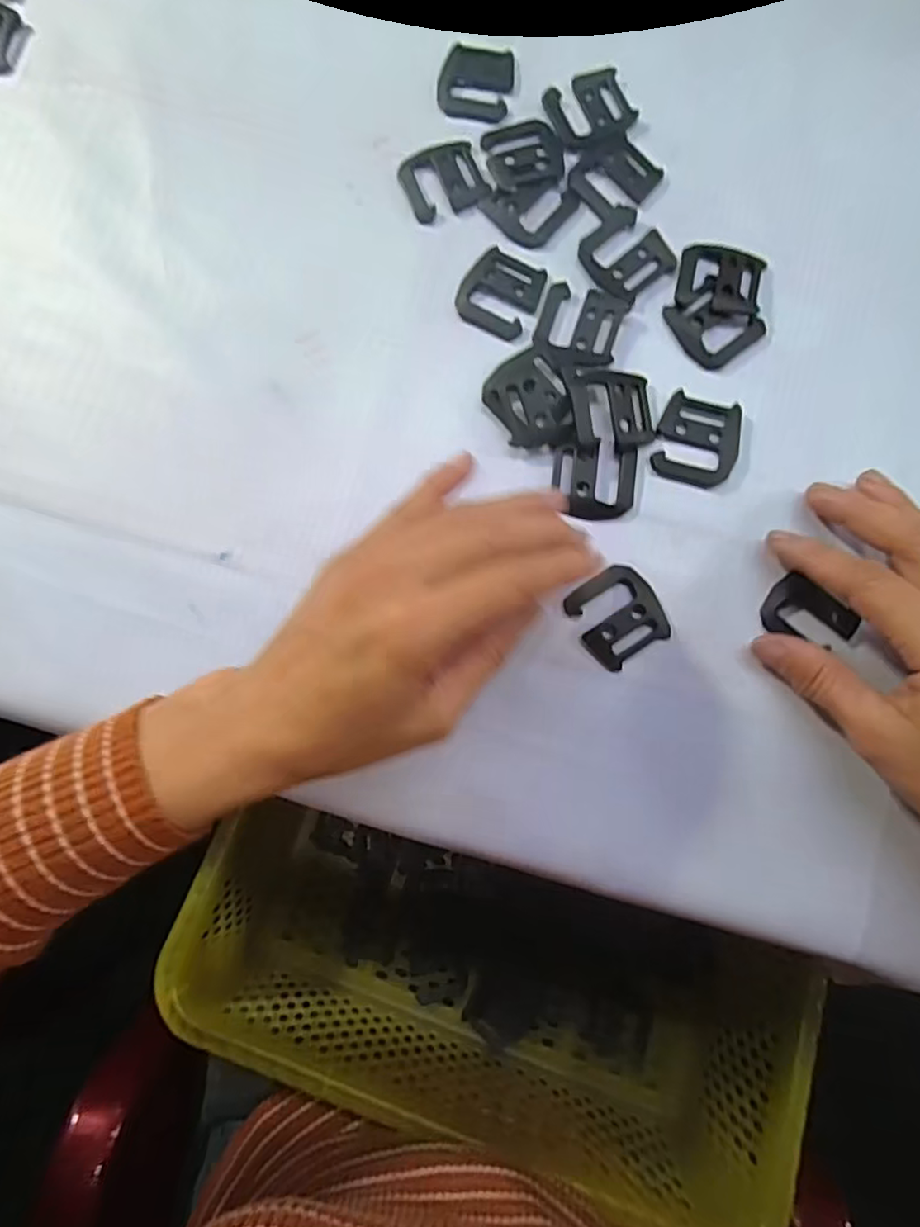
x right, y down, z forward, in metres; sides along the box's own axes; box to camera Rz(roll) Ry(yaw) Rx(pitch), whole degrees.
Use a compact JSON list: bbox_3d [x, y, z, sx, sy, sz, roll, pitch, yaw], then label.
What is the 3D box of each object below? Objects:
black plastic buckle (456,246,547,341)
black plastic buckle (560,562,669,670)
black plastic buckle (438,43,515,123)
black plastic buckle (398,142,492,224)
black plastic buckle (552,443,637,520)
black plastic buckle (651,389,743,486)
[{"bbox_3d":[0.019,-0.151,0.284,0.037,0.004,0.038,31,85,6],"label":"black plastic buckle"},{"bbox_3d":[0.068,0.001,0.262,0.037,0.004,0.038,-33,83,-2],"label":"black plastic buckle"},{"bbox_3d":[0.008,-0.265,0.299,0.036,0.004,0.041,9,83,3],"label":"black plastic buckle"},{"bbox_3d":[-0.008,-0.211,0.293,0.038,0.004,0.036,-22,82,-1],"label":"black plastic buckle"},{"bbox_3d":[0.060,-0.059,0.270,0.037,0.004,0.033,5,83,3],"label":"black plastic buckle"},{"bbox_3d":[0.108,-0.078,0.271,0.036,0.004,0.038,15,83,4],"label":"black plastic buckle"}]

